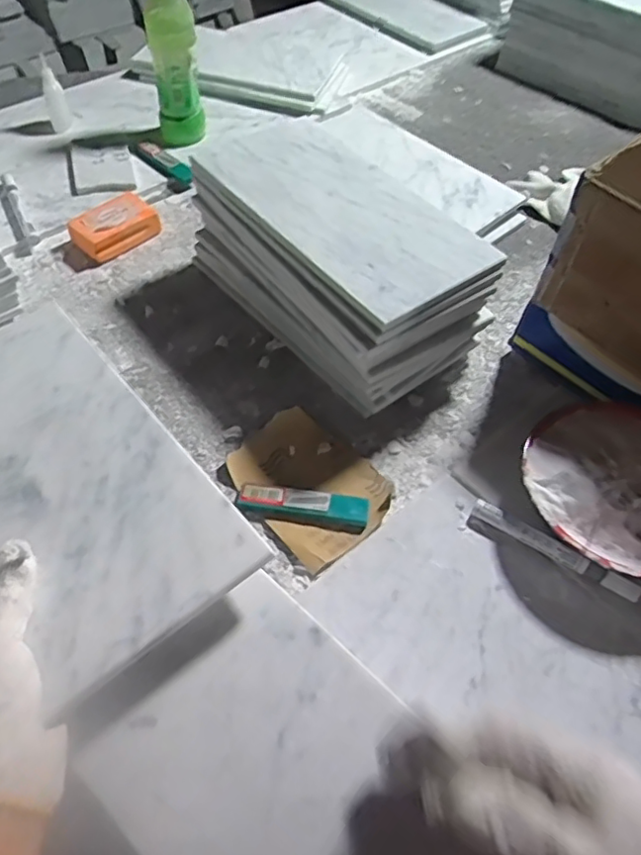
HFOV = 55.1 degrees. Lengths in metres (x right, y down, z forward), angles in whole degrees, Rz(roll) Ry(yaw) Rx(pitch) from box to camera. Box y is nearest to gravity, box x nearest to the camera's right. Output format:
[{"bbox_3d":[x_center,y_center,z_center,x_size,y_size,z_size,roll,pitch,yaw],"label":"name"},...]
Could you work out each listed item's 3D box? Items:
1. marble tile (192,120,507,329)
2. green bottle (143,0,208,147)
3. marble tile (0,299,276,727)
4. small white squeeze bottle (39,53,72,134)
[{"bbox_3d":[0.019,-0.217,0.595,0.153,0.013,0.309,-31,60,-21],"label":"marble tile"},{"bbox_3d":[-0.192,-0.481,0.805,0.061,0.213,0.056,-12,57,-9],"label":"green bottle"},{"bbox_3d":[-0.185,0.020,0.420,0.147,0.011,0.310,-37,59,-24],"label":"marble tile"},{"bbox_3d":[-0.370,-0.463,0.852,0.030,0.094,0.029,-16,57,-12],"label":"small white squeeze bottle"}]

